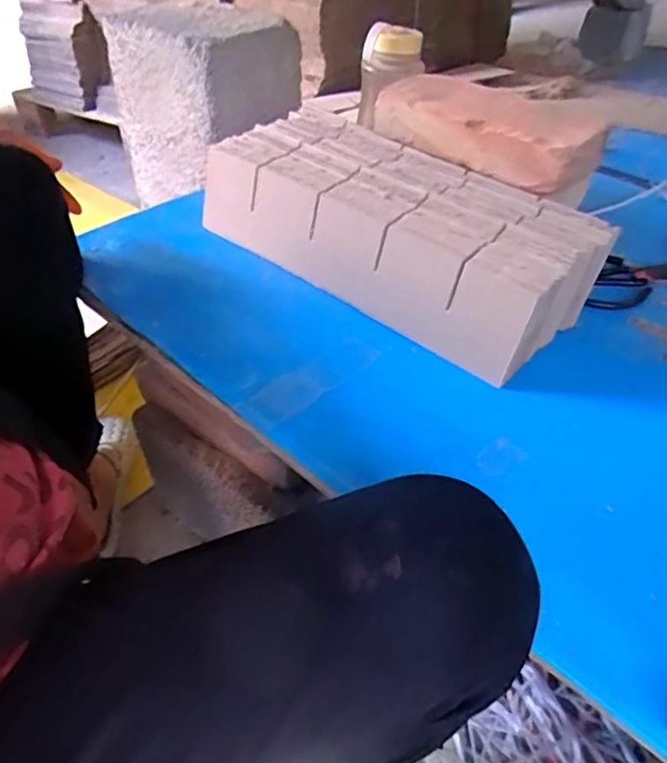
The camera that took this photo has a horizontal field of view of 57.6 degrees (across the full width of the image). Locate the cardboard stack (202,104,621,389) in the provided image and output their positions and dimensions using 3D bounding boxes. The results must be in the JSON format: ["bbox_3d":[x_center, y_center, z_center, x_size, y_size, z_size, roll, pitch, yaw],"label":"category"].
[{"bbox_3d":[0.064,-0.172,0.675,0.428,0.103,0.185,31,50,28],"label":"cardboard stack"}]

